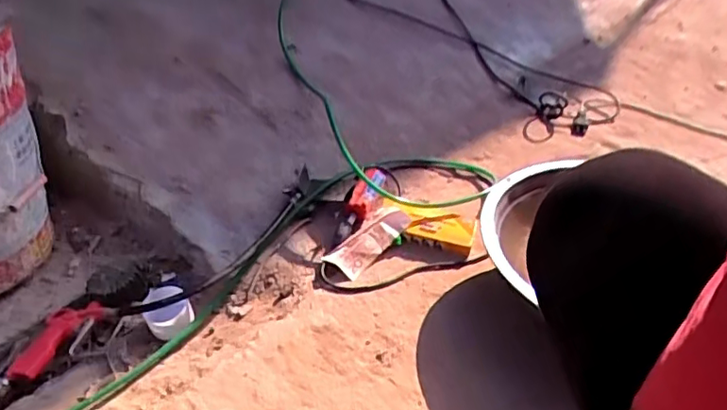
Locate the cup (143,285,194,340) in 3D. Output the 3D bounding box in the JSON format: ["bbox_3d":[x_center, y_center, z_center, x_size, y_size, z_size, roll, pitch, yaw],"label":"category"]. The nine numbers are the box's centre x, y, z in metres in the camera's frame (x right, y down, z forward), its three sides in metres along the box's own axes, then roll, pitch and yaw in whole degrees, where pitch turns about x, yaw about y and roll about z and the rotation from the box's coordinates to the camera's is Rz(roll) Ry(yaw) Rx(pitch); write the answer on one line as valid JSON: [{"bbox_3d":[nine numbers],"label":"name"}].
[{"bbox_3d":[-0.257,0.139,0.774,0.055,0.054,0.051,2,37,-2],"label":"cup"}]

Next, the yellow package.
[{"bbox_3d":[0.099,0.032,0.930,0.146,0.028,0.065,11,38,10],"label":"yellow package"}]

